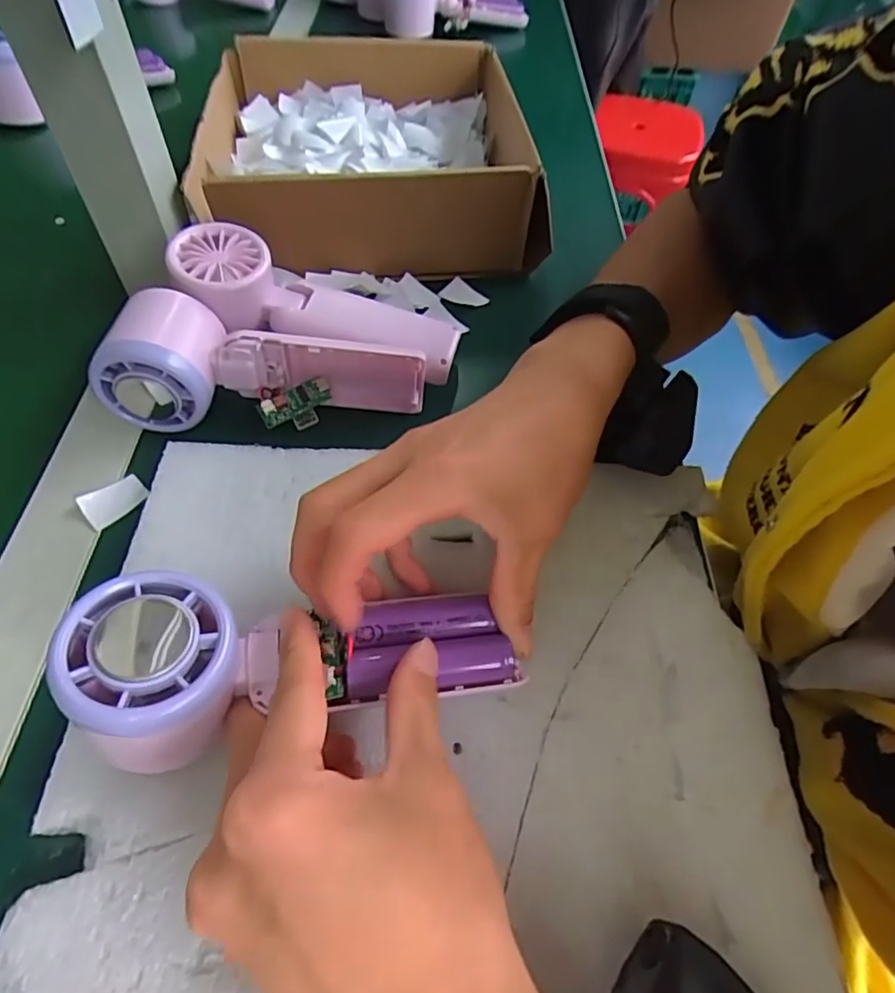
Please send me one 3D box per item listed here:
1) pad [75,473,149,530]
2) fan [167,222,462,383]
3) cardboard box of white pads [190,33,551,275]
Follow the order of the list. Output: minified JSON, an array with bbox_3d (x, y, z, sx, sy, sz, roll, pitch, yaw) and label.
[{"bbox_3d":[-0.167,0.001,0.296,0.030,0.007,0.022,-34,68,-25],"label":"pad"},{"bbox_3d":[-0.074,-0.109,0.342,0.162,0.036,0.051,16,53,-10],"label":"fan"},{"bbox_3d":[-0.052,-0.254,0.433,0.234,0.073,0.215,-4,58,-10],"label":"cardboard box of white pads"}]

